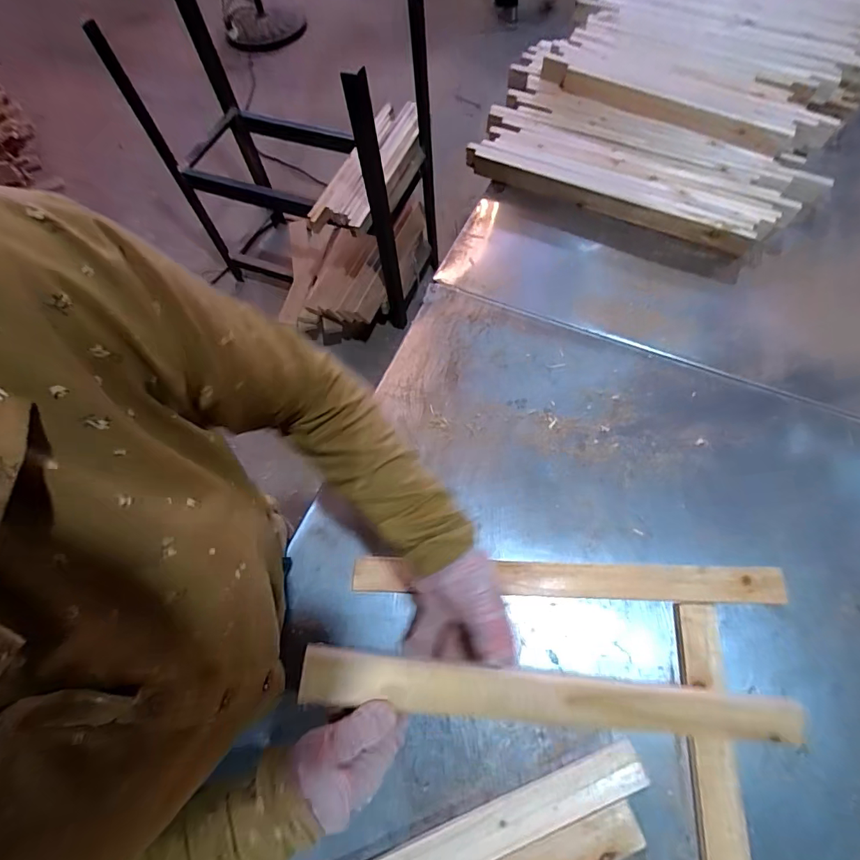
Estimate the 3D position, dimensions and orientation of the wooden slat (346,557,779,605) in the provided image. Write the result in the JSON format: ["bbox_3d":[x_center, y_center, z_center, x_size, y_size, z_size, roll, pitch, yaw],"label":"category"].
[{"bbox_3d":[0.155,0.177,0.521,0.491,0.017,0.040,1,65,3],"label":"wooden slat"}]

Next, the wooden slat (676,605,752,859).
[{"bbox_3d":[0.284,0.356,0.433,0.045,0.022,0.341,3,65,4],"label":"wooden slat"}]

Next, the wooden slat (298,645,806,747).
[{"bbox_3d":[0.123,0.248,0.407,0.469,0.028,0.042,10,65,-7],"label":"wooden slat"}]

